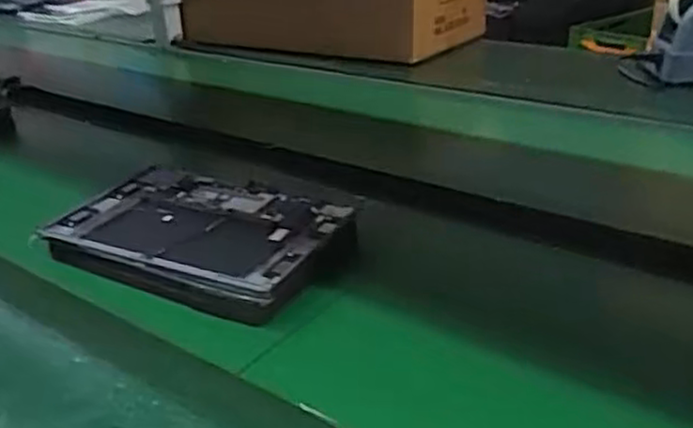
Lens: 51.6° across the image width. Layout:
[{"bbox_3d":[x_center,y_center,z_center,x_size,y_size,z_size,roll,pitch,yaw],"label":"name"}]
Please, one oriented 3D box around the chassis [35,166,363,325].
[{"bbox_3d":[-0.132,0.018,0.658,0.269,0.027,0.170,10,31,26],"label":"chassis"}]

